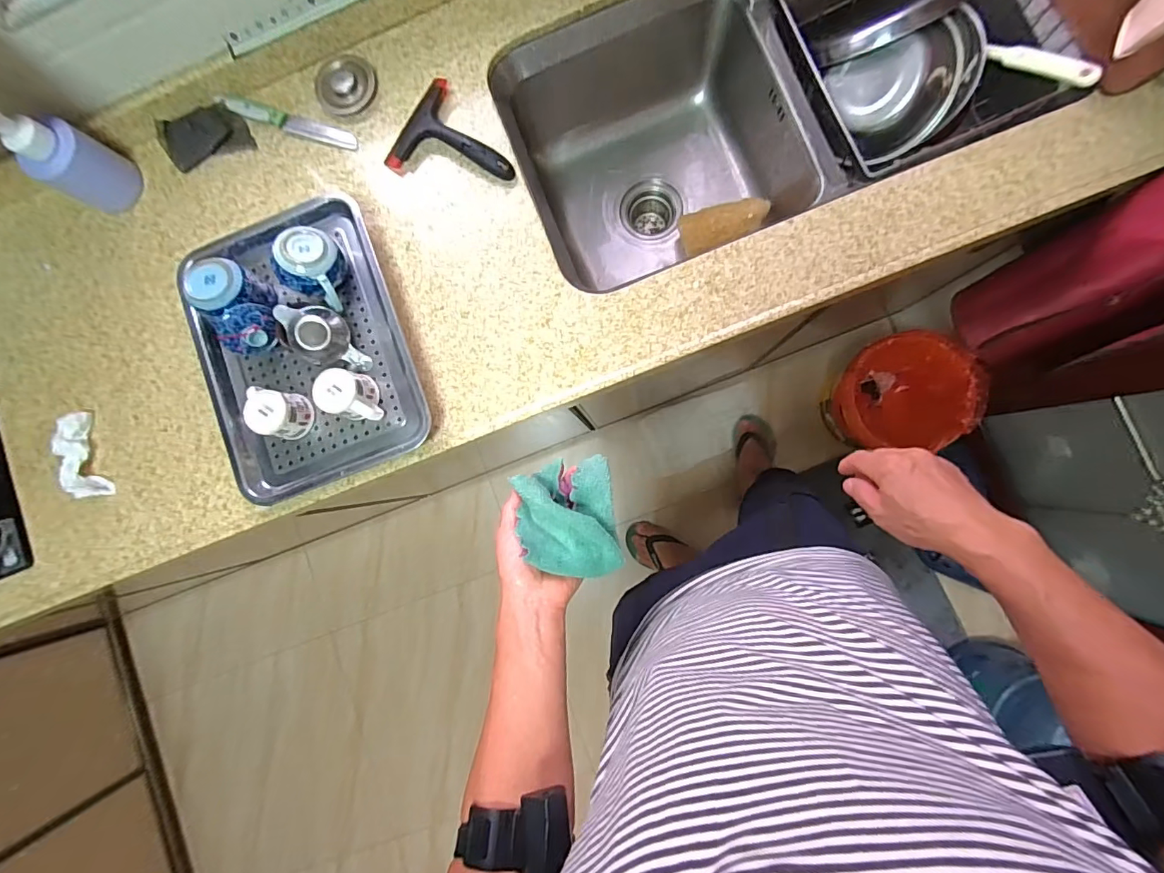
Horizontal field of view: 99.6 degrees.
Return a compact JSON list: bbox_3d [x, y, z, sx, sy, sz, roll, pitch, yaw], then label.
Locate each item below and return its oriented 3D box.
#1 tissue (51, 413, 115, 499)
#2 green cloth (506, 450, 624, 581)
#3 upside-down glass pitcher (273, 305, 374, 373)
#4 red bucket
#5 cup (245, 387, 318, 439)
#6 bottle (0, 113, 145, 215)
[{"bbox_3d":[-0.696,0.028,0.678,0.048,0.031,0.117,-18,85,4],"label":"tissue"},{"bbox_3d":[-0.014,0.077,0.479,0.092,0.031,0.116,-7,64,-7],"label":"green cloth"},{"bbox_3d":[-0.325,-0.125,0.613,0.117,0.054,0.071,17,88,6],"label":"upside-down glass pitcher"},{"bbox_3d":[0.747,-0.093,1.189,0.295,0.223,0.259,5,87,5],"label":"red bucket"},{"bbox_3d":[-0.378,-0.028,0.610,0.059,0.054,0.055,0,86,5],"label":"cup"},{"bbox_3d":[-0.658,-0.356,0.629,0.070,0.160,0.083,30,89,6],"label":"bottle"}]

